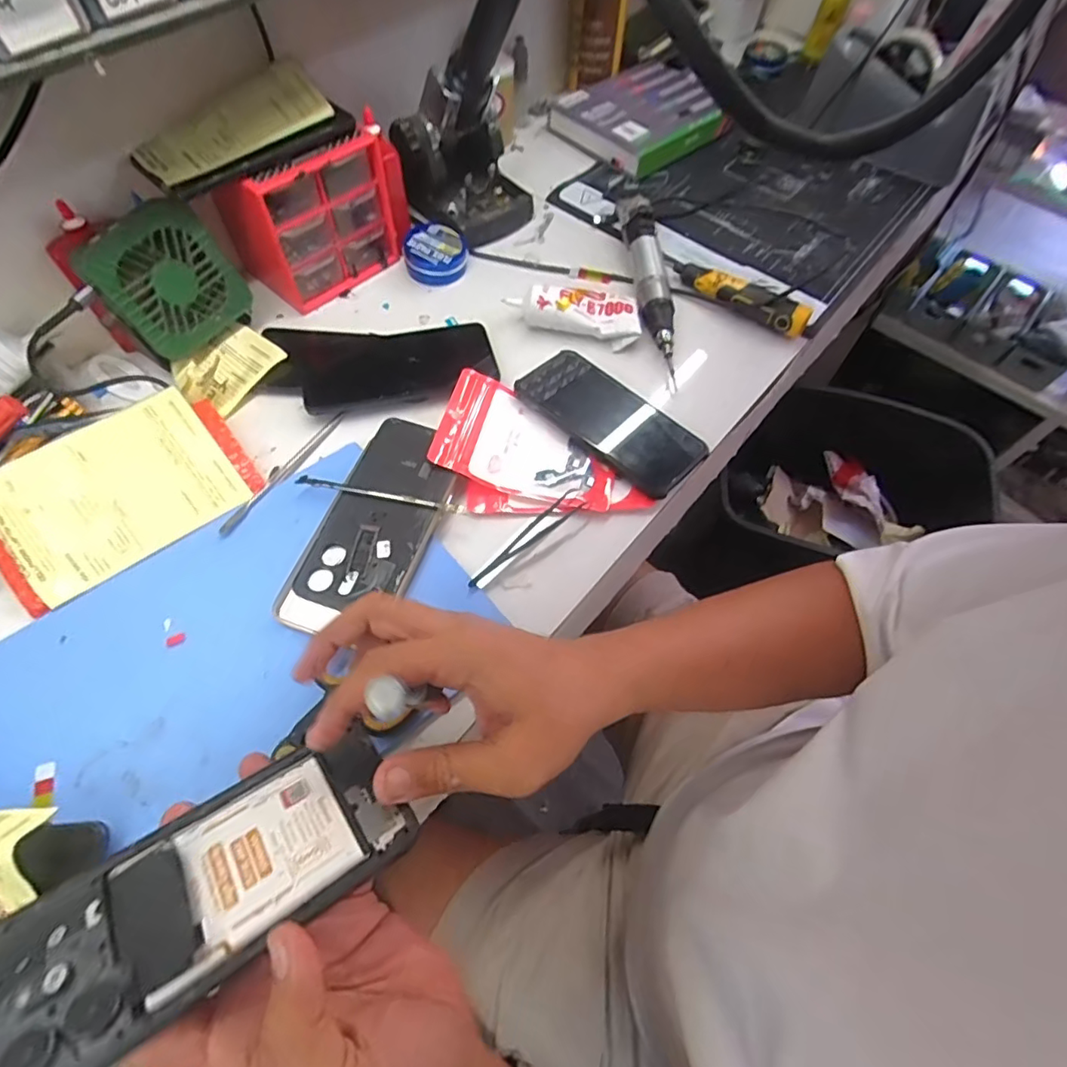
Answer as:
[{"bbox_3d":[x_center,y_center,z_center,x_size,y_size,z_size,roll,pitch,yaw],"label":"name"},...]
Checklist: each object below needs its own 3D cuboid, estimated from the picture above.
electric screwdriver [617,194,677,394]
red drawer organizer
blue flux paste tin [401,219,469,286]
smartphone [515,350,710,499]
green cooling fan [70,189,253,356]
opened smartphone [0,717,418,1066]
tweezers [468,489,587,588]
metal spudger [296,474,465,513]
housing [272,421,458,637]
[{"bbox_3d":[0.116,-0.245,0.570,0.034,0.048,0.225,-1,62,-4],"label":"electric screwdriver"},{"bbox_3d":[-0.204,-0.310,0.539,0.094,0.118,0.148,39,67,16],"label":"red drawer organizer"},{"bbox_3d":[-0.100,-0.289,0.585,0.058,0.026,0.063,1,62,-3],"label":"blue flux paste tin"},{"bbox_3d":[0.066,-0.102,0.489,0.166,0.006,0.078,42,68,17],"label":"smartphone"},{"bbox_3d":[-0.305,-0.209,0.473,0.042,0.099,0.096,22,61,35],"label":"green cooling fan"},{"bbox_3d":[-0.138,0.150,0.243,0.163,0.004,0.075,-25,45,-27],"label":"opened smartphone"},{"bbox_3d":[-0.002,0.004,0.427,0.019,0.011,0.116,40,67,16],"label":"tweezers"},{"bbox_3d":[-0.117,-0.030,0.434,0.131,0.006,0.007,11,62,2],"label":"metal spudger"},{"bbox_3d":[-0.116,-0.008,0.428,0.079,0.014,0.181,20,63,7],"label":"housing"}]

